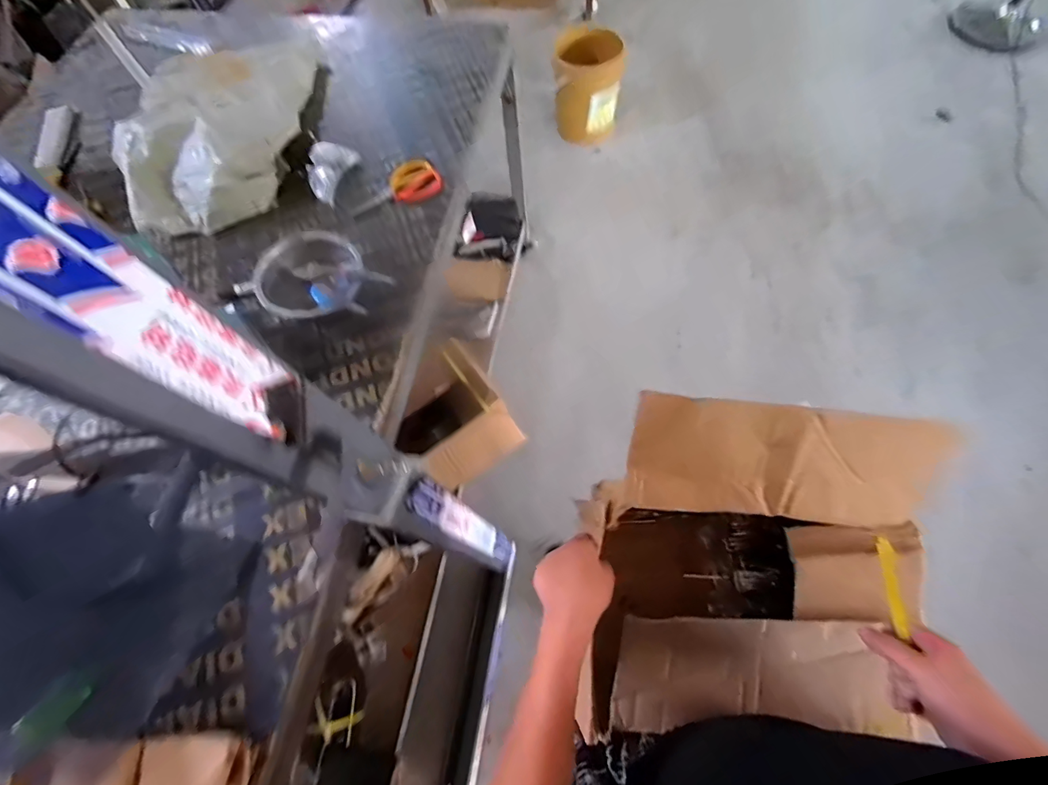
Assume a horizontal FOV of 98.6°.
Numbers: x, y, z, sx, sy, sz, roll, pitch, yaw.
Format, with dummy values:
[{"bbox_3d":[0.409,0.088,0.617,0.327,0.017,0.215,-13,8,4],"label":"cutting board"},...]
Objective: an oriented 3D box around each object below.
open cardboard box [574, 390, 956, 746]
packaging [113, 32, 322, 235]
[{"bbox_3d":[0.266,0.226,0.533,0.357,0.284,0.333,3,66,4],"label":"open cardboard box"},{"bbox_3d":[-0.694,-0.673,1.023,0.379,0.135,0.747,-9,65,-1],"label":"packaging"}]

